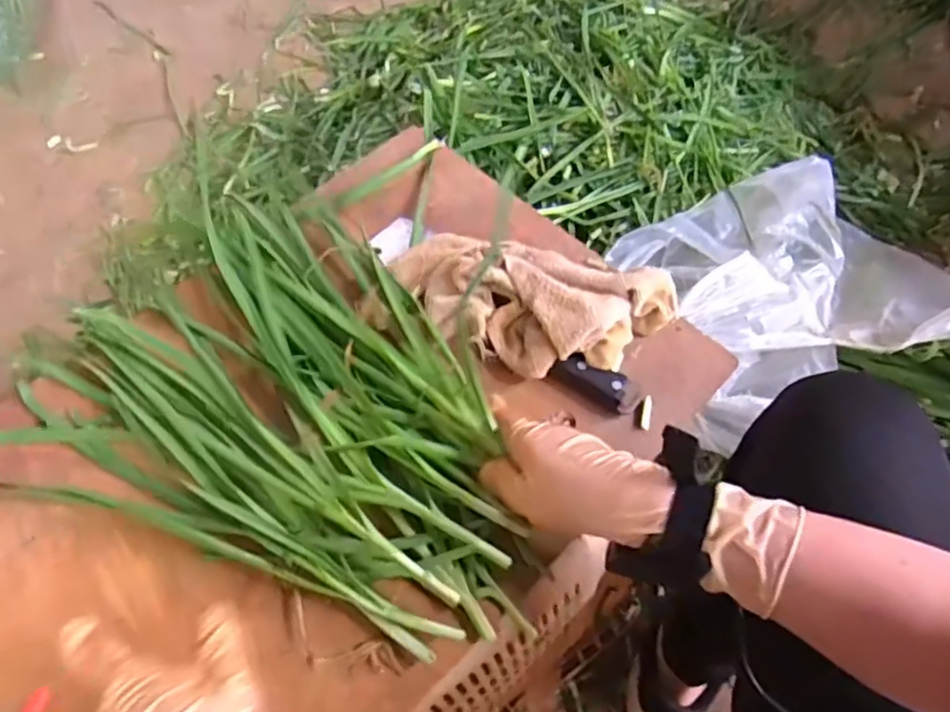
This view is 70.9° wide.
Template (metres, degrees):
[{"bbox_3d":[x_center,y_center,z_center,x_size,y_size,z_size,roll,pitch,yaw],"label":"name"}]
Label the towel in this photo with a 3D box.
[{"bbox_3d":[0.038,-0.042,0.542,0.243,0.045,0.105,11,62,9],"label":"towel"}]

